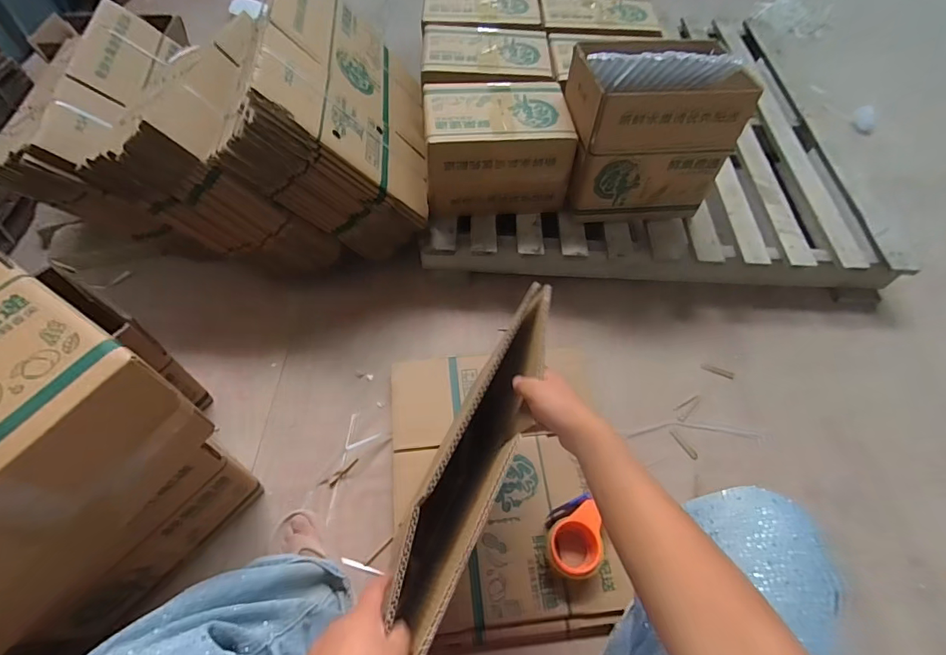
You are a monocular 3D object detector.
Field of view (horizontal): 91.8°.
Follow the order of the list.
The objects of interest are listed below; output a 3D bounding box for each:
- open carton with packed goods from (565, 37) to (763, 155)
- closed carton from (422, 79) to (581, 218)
[{"bbox_3d":[0.354,-0.448,0.877,0.305,0.132,0.177,-3,58,-3],"label":"open carton with packed goods"},{"bbox_3d":[0.054,-0.400,1.027,0.303,0.187,0.228,-1,58,-1],"label":"closed carton"}]

